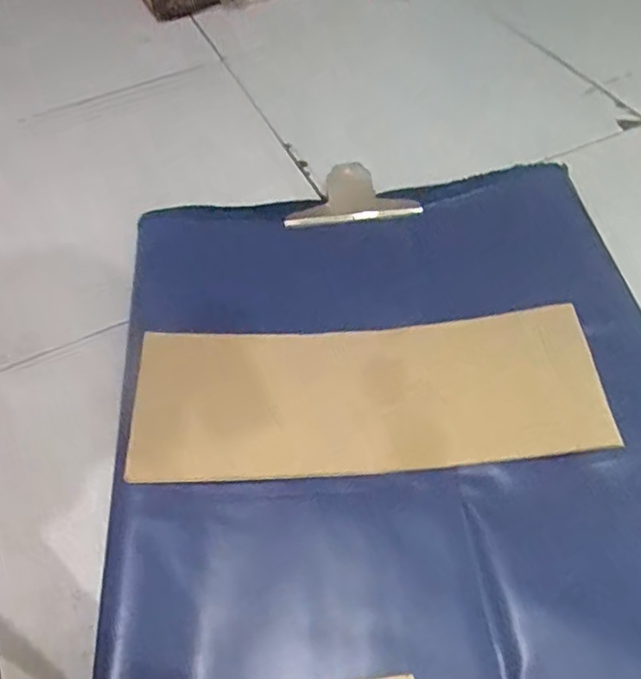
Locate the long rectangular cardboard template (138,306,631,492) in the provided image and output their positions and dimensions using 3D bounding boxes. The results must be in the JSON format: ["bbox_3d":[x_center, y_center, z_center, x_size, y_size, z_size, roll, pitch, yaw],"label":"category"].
[{"bbox_3d":[0.034,0.045,0.491,0.362,0.030,0.130,-5,64,2],"label":"long rectangular cardboard template"}]

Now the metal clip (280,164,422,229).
[{"bbox_3d":[0.031,-0.155,0.634,0.138,0.017,0.061,-7,87,-5],"label":"metal clip"}]

